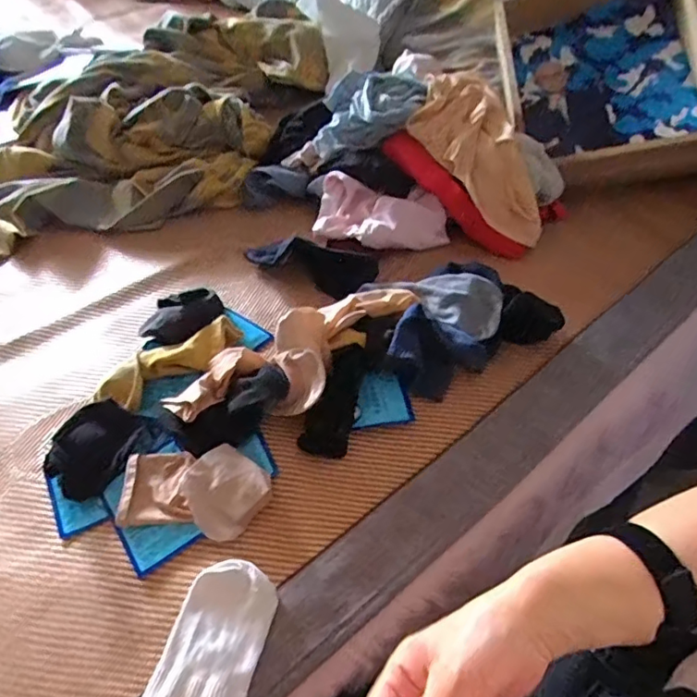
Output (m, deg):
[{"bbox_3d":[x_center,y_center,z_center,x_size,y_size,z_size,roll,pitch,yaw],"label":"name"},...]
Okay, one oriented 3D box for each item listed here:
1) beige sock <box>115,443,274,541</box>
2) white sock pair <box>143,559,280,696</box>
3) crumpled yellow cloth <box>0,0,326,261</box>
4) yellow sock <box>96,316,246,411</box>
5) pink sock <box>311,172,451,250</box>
[{"bbox_3d":[-0.143,0.133,0.519,0.138,0.025,0.081,6,49,7],"label":"beige sock"},{"bbox_3d":[-0.114,0.254,0.433,0.075,0.023,0.162,11,50,11],"label":"white sock pair"},{"bbox_3d":[-0.333,-0.417,0.942,0.660,0.107,0.537,-16,50,-12],"label":"crumpled yellow cloth"},{"bbox_3d":[-0.193,0.020,0.608,0.168,0.034,0.054,-28,54,-21],"label":"yellow sock"},{"bbox_3d":[0.044,-0.178,0.749,0.179,0.047,0.113,4,49,5],"label":"pink sock"}]

